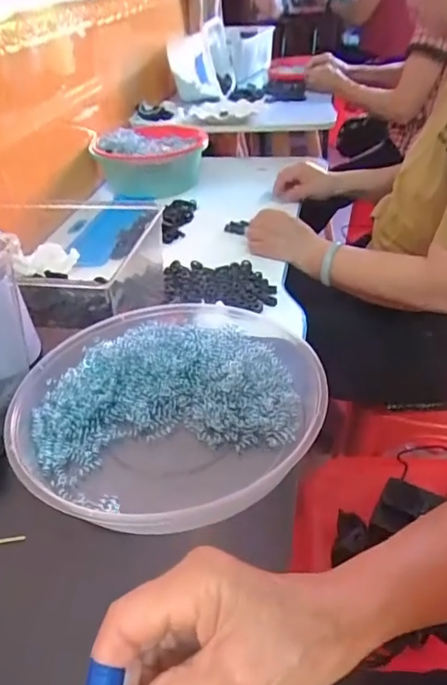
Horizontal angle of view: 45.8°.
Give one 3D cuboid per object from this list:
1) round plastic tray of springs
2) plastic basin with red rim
[{"bbox_3d":[-0.041,0.045,0.417,0.240,0.038,0.210,-31,44,-32],"label":"round plastic tray of springs"},{"bbox_3d":[-0.156,-0.396,1.147,0.233,0.115,0.260,-7,37,-5],"label":"plastic basin with red rim"}]

